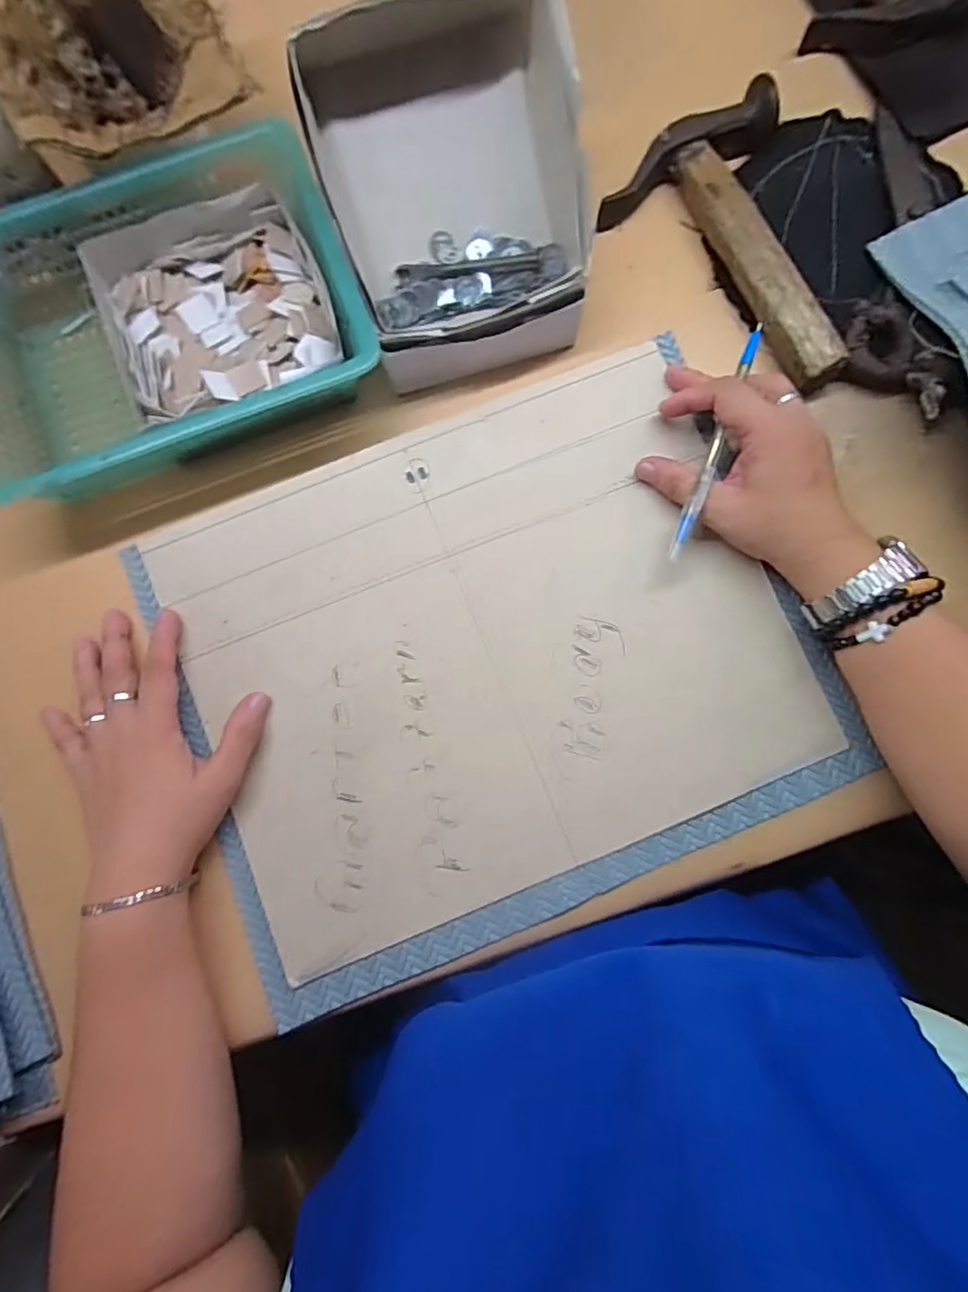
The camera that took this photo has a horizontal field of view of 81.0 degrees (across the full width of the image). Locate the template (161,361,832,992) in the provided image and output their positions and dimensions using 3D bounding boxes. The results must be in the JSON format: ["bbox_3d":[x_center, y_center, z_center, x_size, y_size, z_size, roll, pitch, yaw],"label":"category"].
[{"bbox_3d":[0.000,-0.001,0.362,0.364,0.009,0.290,-22,84,-2],"label":"template"}]

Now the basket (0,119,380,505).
[{"bbox_3d":[-0.207,-0.202,0.360,0.248,0.055,0.177,-23,85,-1],"label":"basket"}]

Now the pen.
[{"bbox_3d":[0.142,-0.124,0.346,0.009,0.005,0.156,21,88,1],"label":"pen"}]

